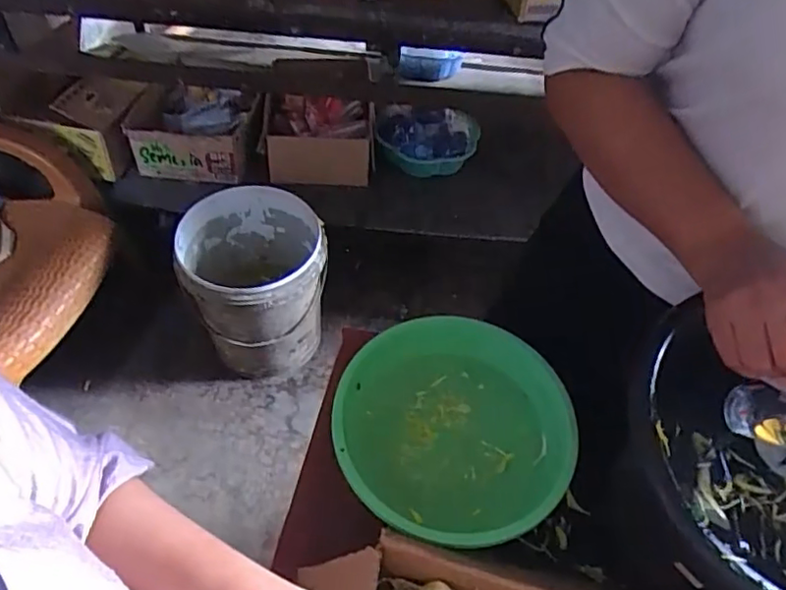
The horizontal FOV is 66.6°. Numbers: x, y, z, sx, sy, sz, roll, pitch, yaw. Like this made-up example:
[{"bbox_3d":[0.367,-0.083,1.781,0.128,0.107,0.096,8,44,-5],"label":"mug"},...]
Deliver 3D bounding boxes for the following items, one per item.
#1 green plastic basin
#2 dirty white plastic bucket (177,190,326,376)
[{"bbox_3d":[0.060,0.139,0.609,0.228,0.071,0.227,1,53,-2],"label":"green plastic basin"},{"bbox_3d":[-0.311,-0.025,1.397,0.303,0.340,0.329,1,53,-2],"label":"dirty white plastic bucket"}]

